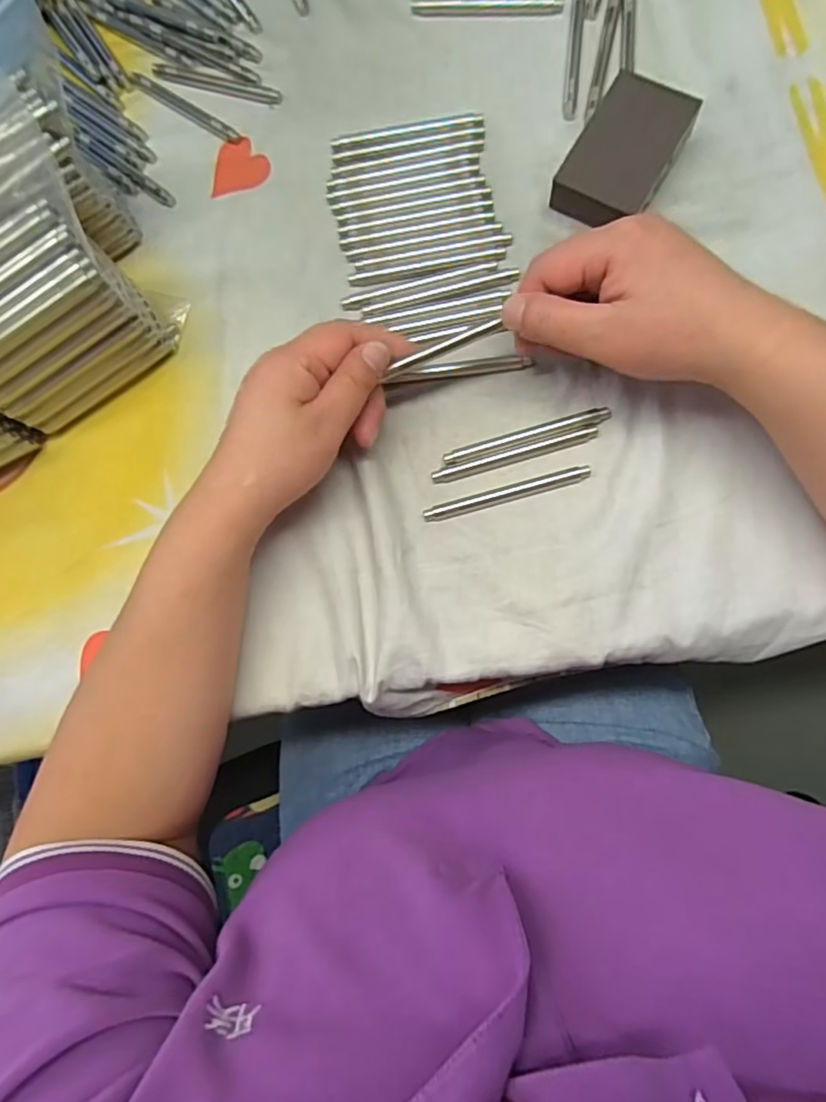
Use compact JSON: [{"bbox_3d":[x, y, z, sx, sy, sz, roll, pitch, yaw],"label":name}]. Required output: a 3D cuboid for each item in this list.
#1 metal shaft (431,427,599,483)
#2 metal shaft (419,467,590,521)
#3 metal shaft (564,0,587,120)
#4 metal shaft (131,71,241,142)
[{"bbox_3d":[0.057,-0.054,0.334,0.093,0.004,0.009,-15,81,5],"label":"metal shaft"},{"bbox_3d":[0.052,-0.032,0.332,0.092,0.005,0.011,-16,81,5],"label":"metal shaft"},{"bbox_3d":[0.098,-0.303,0.356,0.008,0.004,0.093,5,84,8],"label":"metal shaft"},{"bbox_3d":[-0.149,-0.288,0.384,0.089,0.004,0.008,36,88,10],"label":"metal shaft"}]

